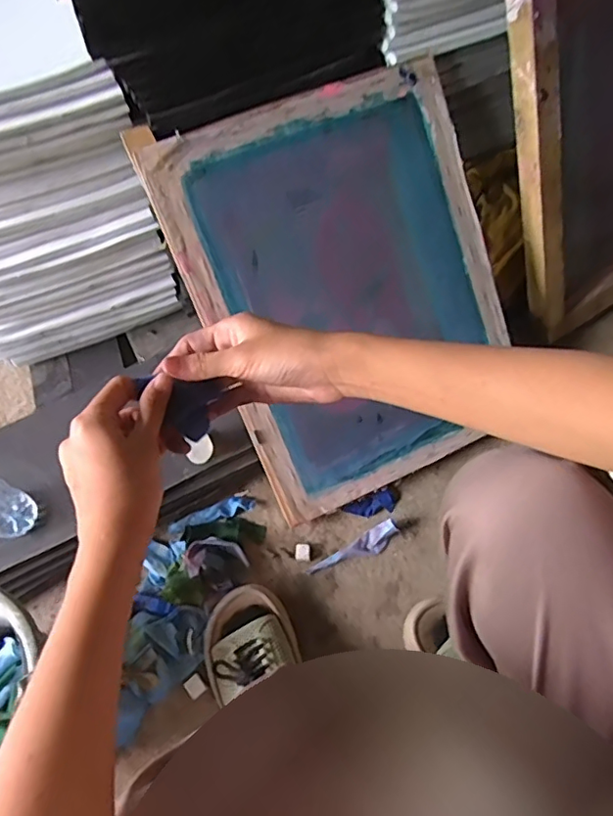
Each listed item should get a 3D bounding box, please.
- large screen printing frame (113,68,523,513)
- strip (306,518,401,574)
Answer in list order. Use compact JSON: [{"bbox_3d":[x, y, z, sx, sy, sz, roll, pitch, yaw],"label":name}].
[{"bbox_3d":[0.062,-0.133,0.657,0.366,0.034,0.464,-23,105,-10],"label":"large screen printing frame"},{"bbox_3d":[0.061,0.180,0.689,0.121,0.026,0.027,-27,62,-11],"label":"strip"}]

